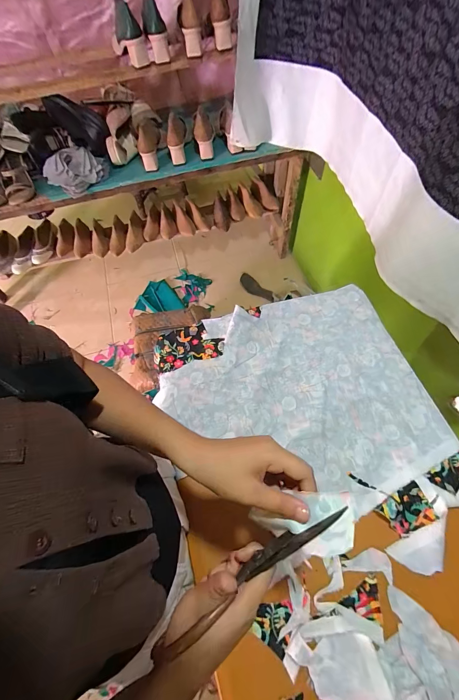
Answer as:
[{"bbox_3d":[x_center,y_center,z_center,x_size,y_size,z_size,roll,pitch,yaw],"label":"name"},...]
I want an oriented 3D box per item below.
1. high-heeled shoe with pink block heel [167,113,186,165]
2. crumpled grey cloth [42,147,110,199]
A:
[{"bbox_3d":[-0.184,-0.740,1.056,0.071,0.135,0.073,-9,64,-2],"label":"high-heeled shoe with pink block heel"},{"bbox_3d":[-0.532,-0.632,1.045,0.205,0.076,0.166,-10,64,-2],"label":"crumpled grey cloth"}]

